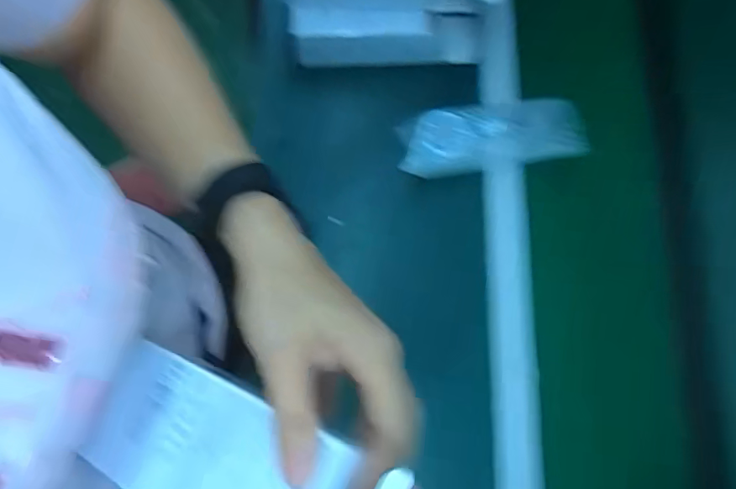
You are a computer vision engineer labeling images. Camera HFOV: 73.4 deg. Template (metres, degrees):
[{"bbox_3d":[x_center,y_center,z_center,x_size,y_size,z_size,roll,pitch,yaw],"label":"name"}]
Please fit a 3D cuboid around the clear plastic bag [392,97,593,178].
[{"bbox_3d":[0.144,-0.130,0.593,0.207,0.042,0.078,-6,79,-2],"label":"clear plastic bag"}]

